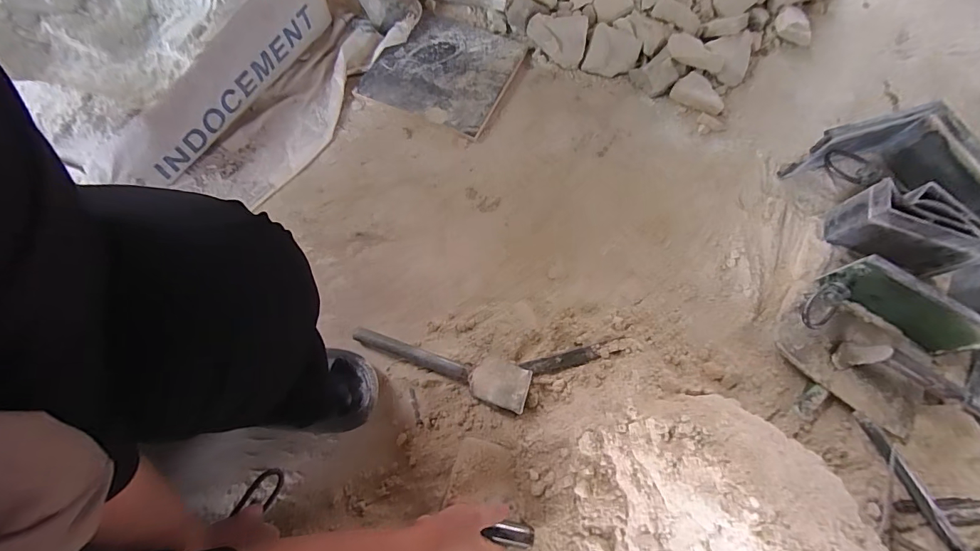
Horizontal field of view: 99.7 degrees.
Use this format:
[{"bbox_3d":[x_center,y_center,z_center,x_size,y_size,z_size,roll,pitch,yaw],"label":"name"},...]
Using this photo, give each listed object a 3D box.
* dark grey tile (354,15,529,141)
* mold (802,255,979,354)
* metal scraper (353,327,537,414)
[{"bbox_3d":[-0.087,-0.401,0.799,0.247,0.013,0.253,24,72,6],"label":"dark grey tile"},{"bbox_3d":[0.652,0.043,0.617,0.337,0.120,0.148,-7,72,-5],"label":"mold"},{"bbox_3d":[-0.054,0.132,0.582,0.224,0.049,0.059,14,71,16],"label":"metal scraper"}]

